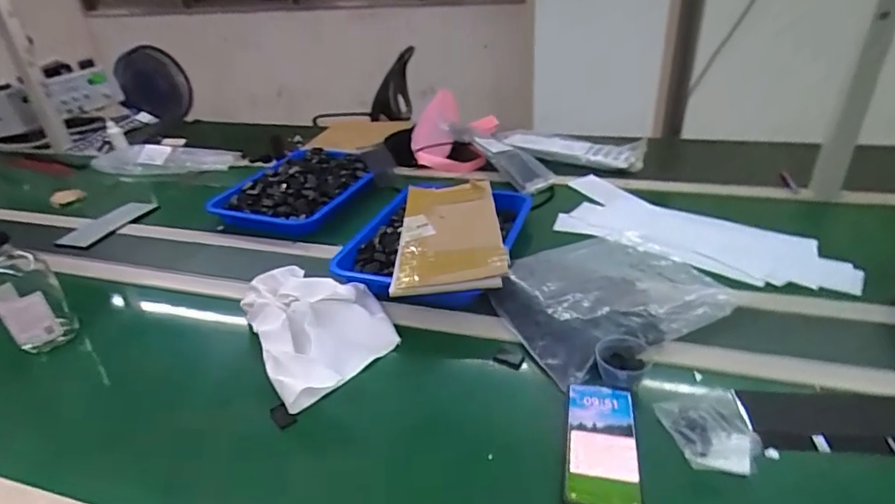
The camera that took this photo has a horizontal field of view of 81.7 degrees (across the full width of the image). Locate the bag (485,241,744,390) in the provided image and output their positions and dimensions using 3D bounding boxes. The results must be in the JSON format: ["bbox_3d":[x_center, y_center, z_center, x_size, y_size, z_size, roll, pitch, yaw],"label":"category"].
[{"bbox_3d":[0.232,0.049,0.766,0.330,0.041,0.263,-18,35,-21],"label":"bag"}]

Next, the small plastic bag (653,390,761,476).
[{"bbox_3d":[0.282,0.191,0.551,0.085,0.019,0.091,-9,33,-8],"label":"small plastic bag"}]

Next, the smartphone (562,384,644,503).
[{"bbox_3d":[0.160,0.199,0.540,0.072,0.007,0.159,3,33,11],"label":"smartphone"}]

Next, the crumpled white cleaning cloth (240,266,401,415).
[{"bbox_3d":[-0.186,0.091,0.736,0.178,0.054,0.295,-20,36,-25],"label":"crumpled white cleaning cloth"}]

